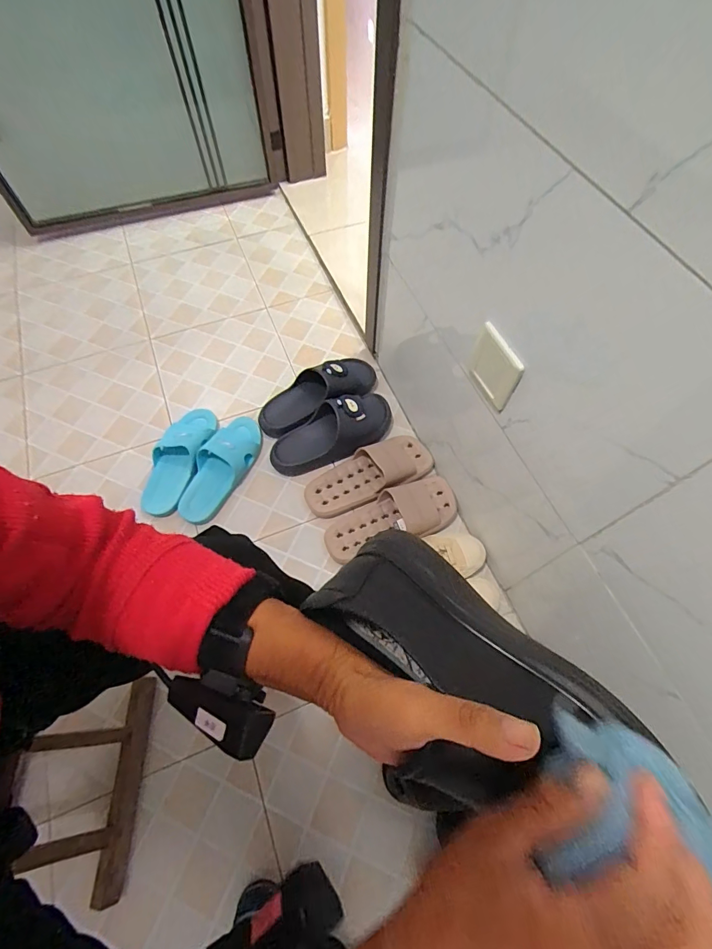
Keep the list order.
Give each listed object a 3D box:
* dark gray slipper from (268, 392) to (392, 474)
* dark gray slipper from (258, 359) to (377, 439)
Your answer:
[{"bbox_3d":[-0.050,-0.093,0.870,0.263,0.072,0.119,-19,65,-10],"label":"dark gray slipper"},{"bbox_3d":[-0.080,-0.177,0.923,0.283,0.094,0.117,-32,68,-15],"label":"dark gray slipper"}]

